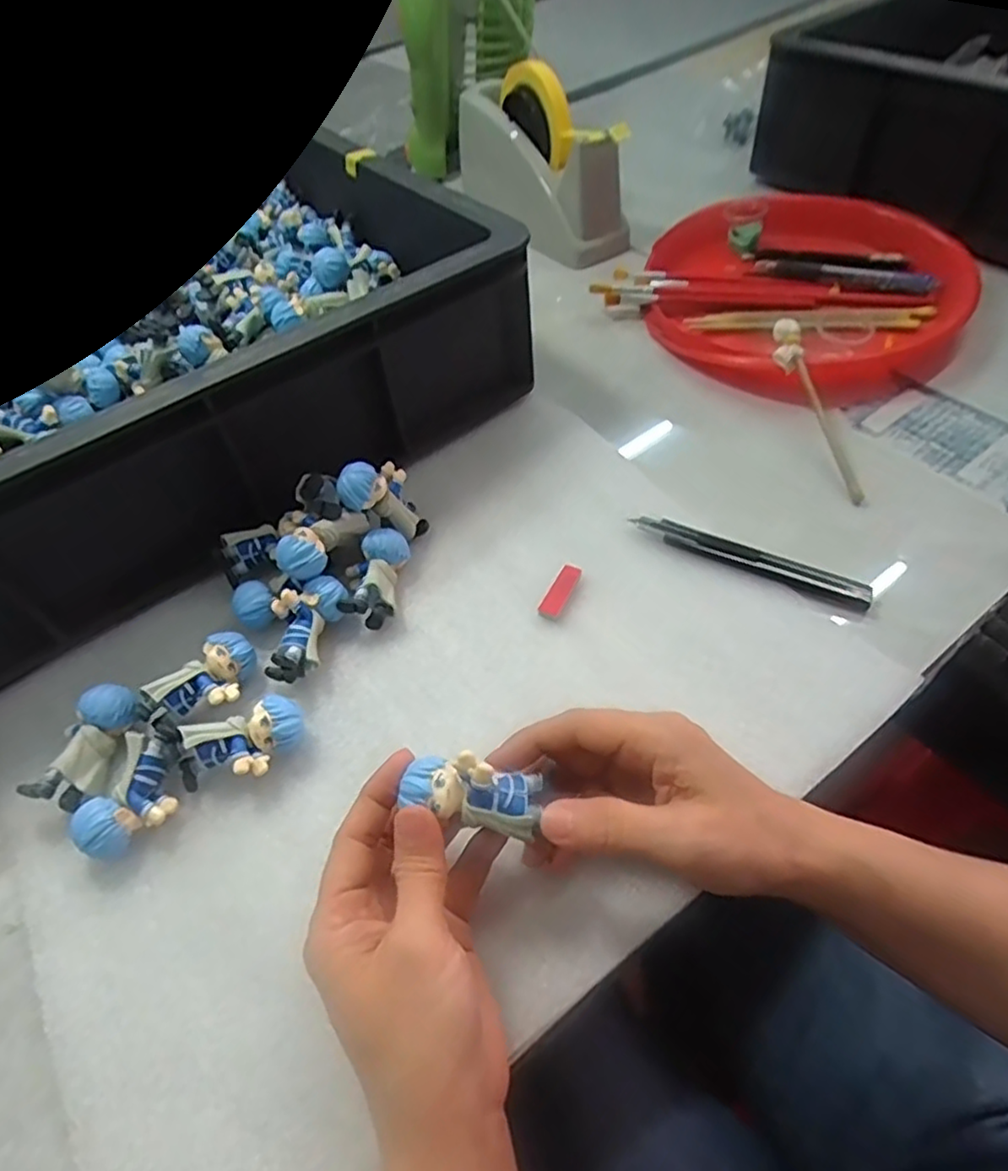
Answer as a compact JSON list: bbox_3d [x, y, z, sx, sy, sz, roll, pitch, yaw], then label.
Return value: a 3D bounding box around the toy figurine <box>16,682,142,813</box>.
[{"bbox_3d":[-0.210,0.081,0.335,0.033,0.027,0.061,7,54,11],"label":"toy figurine"}]

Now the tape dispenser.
[{"bbox_3d":[0.032,-0.424,0.641,0.059,0.115,0.206,-30,56,-16],"label":"tape dispenser"}]

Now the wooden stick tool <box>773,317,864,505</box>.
[{"bbox_3d":[0.206,-0.116,0.435,0.016,0.022,0.137,-11,70,-2],"label":"wooden stick tool"}]

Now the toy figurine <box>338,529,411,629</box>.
[{"bbox_3d":[-0.078,-0.004,0.390,0.034,0.026,0.058,3,54,8],"label":"toy figurine"}]

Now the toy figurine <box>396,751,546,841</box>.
[{"bbox_3d":[-0.010,0.079,0.259,0.055,0.021,0.025,17,54,-7],"label":"toy figurine"}]

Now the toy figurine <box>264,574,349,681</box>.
[{"bbox_3d":[-0.109,0.024,0.367,0.033,0.034,0.060,16,56,17],"label":"toy figurine"}]

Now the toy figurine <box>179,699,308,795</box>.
[{"bbox_3d":[-0.129,0.082,0.326,0.063,0.029,0.030,-22,54,-11],"label":"toy figurine"}]

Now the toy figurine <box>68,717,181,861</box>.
[{"bbox_3d":[-0.174,0.097,0.319,0.033,0.028,0.068,10,55,13],"label":"toy figurine"}]

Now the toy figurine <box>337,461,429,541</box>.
[{"bbox_3d":[-0.070,-0.053,0.401,0.026,0.064,0.029,-29,48,25],"label":"toy figurine"}]

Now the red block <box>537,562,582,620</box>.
[{"bbox_3d":[0.033,0.002,0.384,0.013,0.007,0.039,21,58,20],"label":"red block"}]

